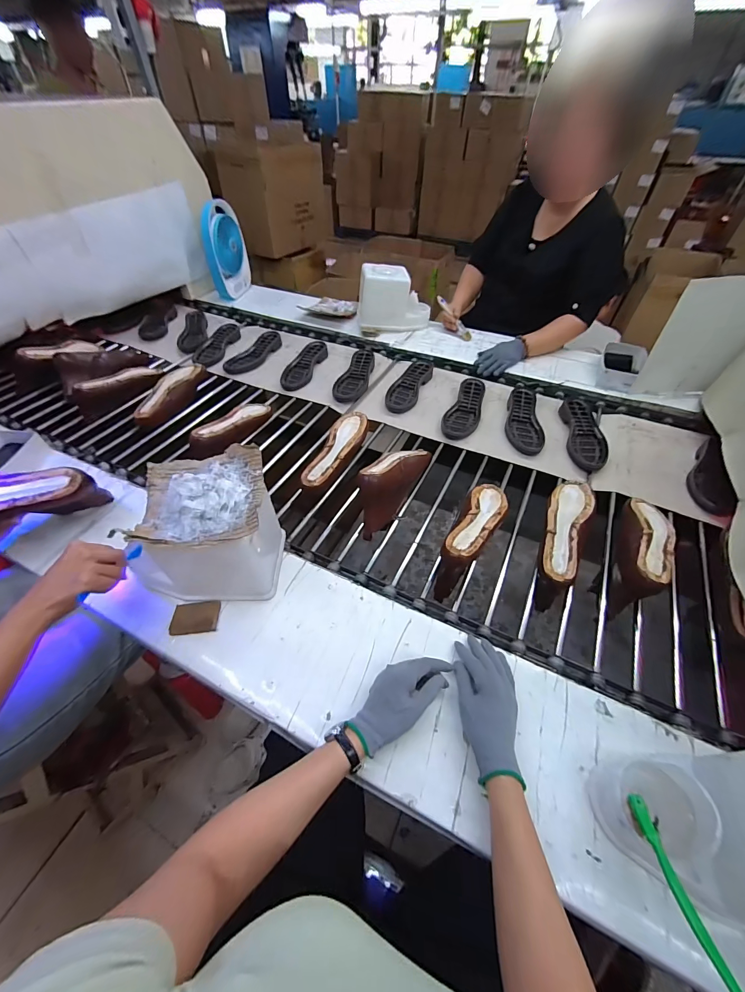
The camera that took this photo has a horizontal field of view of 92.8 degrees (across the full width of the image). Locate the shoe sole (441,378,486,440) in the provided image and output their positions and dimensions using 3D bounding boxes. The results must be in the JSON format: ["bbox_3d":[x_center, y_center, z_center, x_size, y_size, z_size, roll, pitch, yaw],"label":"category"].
[{"bbox_3d":[0.255,-0.244,0.980,0.093,0.034,0.242,15,52,12],"label":"shoe sole"}]

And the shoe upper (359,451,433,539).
[{"bbox_3d":[0.038,-0.039,0.766,0.084,0.104,0.248,23,54,18],"label":"shoe upper"}]

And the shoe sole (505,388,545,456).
[{"bbox_3d":[0.404,-0.211,0.953,0.083,0.030,0.251,8,50,7],"label":"shoe sole"}]

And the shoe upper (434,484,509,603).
[{"bbox_3d":[0.204,0.078,0.714,0.073,0.117,0.251,23,54,18],"label":"shoe upper"}]

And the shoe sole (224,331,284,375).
[{"bbox_3d":[-0.406,-0.490,1.196,0.097,0.045,0.249,23,54,19],"label":"shoe sole"}]

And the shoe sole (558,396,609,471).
[{"bbox_3d":[0.542,-0.170,0.917,0.082,0.030,0.266,7,50,6],"label":"shoe sole"}]

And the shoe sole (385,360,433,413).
[{"bbox_3d":[0.113,-0.339,1.068,0.092,0.031,0.268,19,52,15],"label":"shoe sole"}]

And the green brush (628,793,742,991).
[{"bbox_3d":[0.287,0.371,0.321,0.013,0.019,0.169,3,21,3],"label":"green brush"}]

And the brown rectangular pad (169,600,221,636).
[{"bbox_3d":[-0.284,0.198,0.571,0.069,0.020,0.048,-6,50,-5],"label":"brown rectangular pad"}]

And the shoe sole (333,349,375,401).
[{"bbox_3d":[-0.050,-0.375,1.098,0.093,0.033,0.247,12,51,10],"label":"shoe sole"}]

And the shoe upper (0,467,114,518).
[{"bbox_3d":[-0.620,0.009,0.602,0.254,0.104,0.083,-6,48,-28],"label":"shoe upper"}]

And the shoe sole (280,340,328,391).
[{"bbox_3d":[-0.219,-0.430,1.147,0.087,0.031,0.250,14,51,12],"label":"shoe sole"}]

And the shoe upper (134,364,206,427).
[{"bbox_3d":[-0.561,-0.281,0.989,0.080,0.074,0.245,19,52,15],"label":"shoe upper"}]

